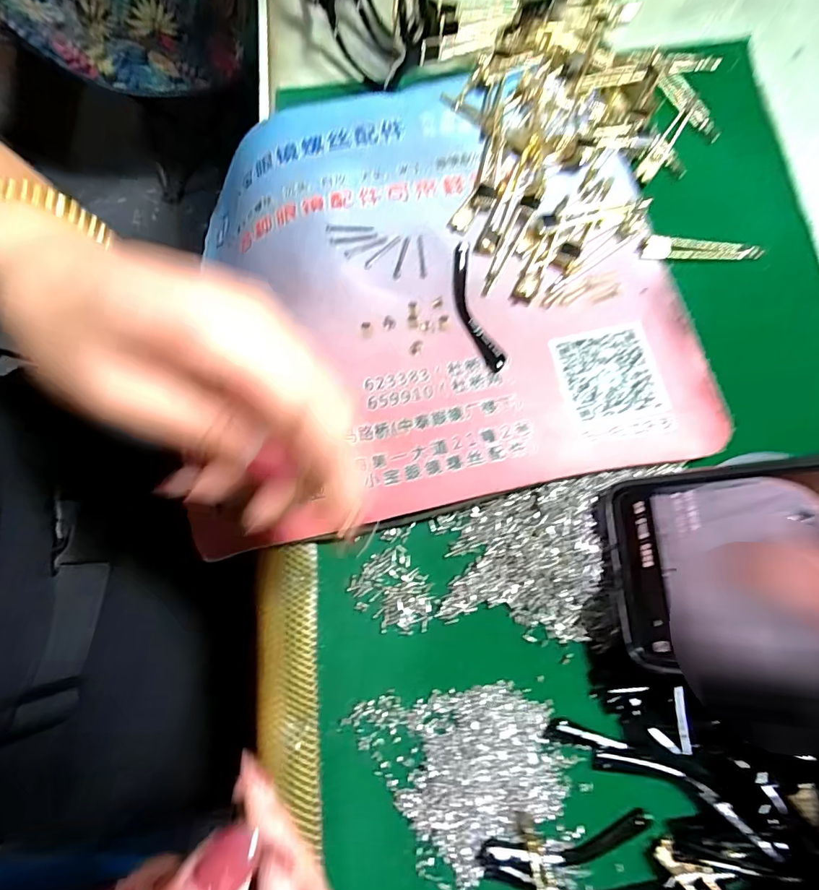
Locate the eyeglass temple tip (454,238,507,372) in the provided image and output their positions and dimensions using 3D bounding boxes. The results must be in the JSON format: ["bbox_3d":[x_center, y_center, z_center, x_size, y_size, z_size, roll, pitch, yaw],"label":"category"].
[{"bbox_3d":[0.034,-0.073,0.247,0.015,0.004,0.074,-15,78,-2],"label":"eyeglass temple tip"}]

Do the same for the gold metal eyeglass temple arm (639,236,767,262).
[{"bbox_3d":[0.160,-0.106,0.253,0.064,0.006,0.011,4,78,2],"label":"gold metal eyeglass temple arm"}]

